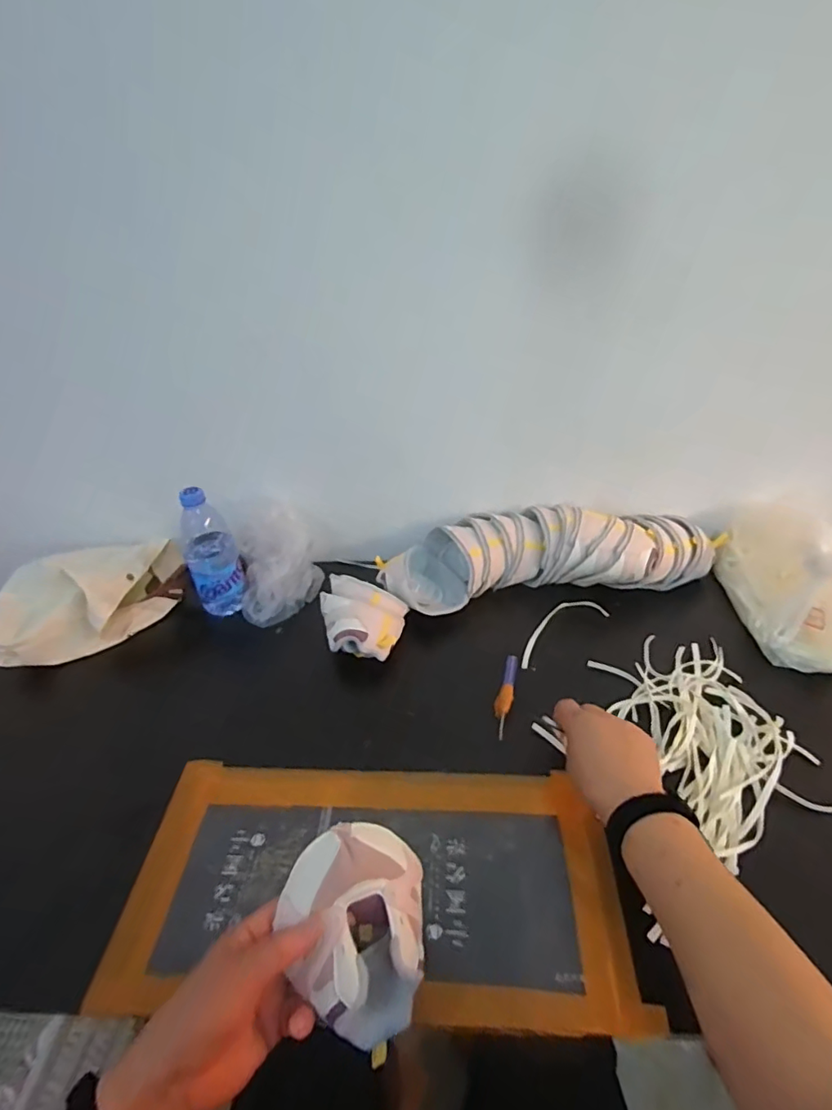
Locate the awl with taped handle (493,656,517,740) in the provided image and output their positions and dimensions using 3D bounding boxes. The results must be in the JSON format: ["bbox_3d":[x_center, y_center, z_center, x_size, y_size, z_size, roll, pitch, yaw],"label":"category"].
[{"bbox_3d":[0.108,0.166,0.639,0.019,0.012,0.118,9,37,18],"label":"awl with taped handle"}]

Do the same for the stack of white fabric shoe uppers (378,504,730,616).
[{"bbox_3d":[0.188,-0.001,0.780,0.460,0.105,0.130,-7,35,-3],"label":"stack of white fabric shoe uppers"}]

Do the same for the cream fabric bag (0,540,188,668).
[{"bbox_3d":[-0.463,0.057,0.765,0.145,0.098,0.263,20,42,31],"label":"cream fabric bag"}]

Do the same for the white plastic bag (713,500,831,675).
[{"bbox_3d":[0.507,0.030,0.708,0.154,0.122,0.271,5,36,13],"label":"white plastic bag"}]

